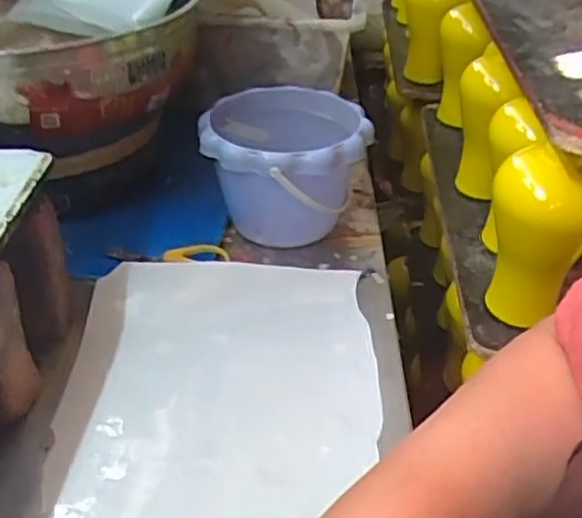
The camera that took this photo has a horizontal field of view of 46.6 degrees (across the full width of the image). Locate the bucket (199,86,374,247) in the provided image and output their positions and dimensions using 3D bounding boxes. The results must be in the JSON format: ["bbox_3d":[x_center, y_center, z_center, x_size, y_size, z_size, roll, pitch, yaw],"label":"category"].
[{"bbox_3d":[-0.008,-0.089,0.676,0.151,0.120,0.161,0,37,0],"label":"bucket"}]

